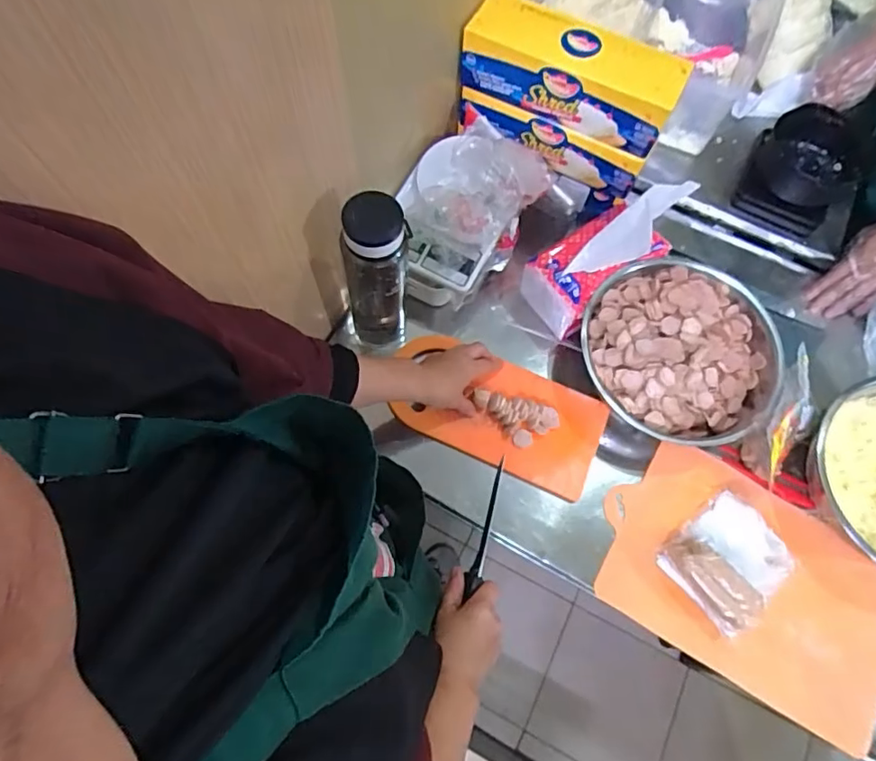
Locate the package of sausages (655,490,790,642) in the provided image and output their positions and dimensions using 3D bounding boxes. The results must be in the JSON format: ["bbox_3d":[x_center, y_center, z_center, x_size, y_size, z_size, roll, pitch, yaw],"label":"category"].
[{"bbox_3d":[0.358,0.218,0.648,0.124,0.044,0.116,-39,74,-16],"label":"package of sausages"}]

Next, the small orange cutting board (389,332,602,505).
[{"bbox_3d":[0.075,0.041,0.726,0.288,0.016,0.139,24,77,7],"label":"small orange cutting board"}]

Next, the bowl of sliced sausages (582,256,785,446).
[{"bbox_3d":[0.338,-0.043,0.726,0.267,0.072,0.266,1,68,-2],"label":"bowl of sliced sausages"}]

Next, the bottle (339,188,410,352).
[{"bbox_3d":[-0.077,-0.126,0.661,0.075,0.254,0.076,-5,68,-4],"label":"bottle"}]

